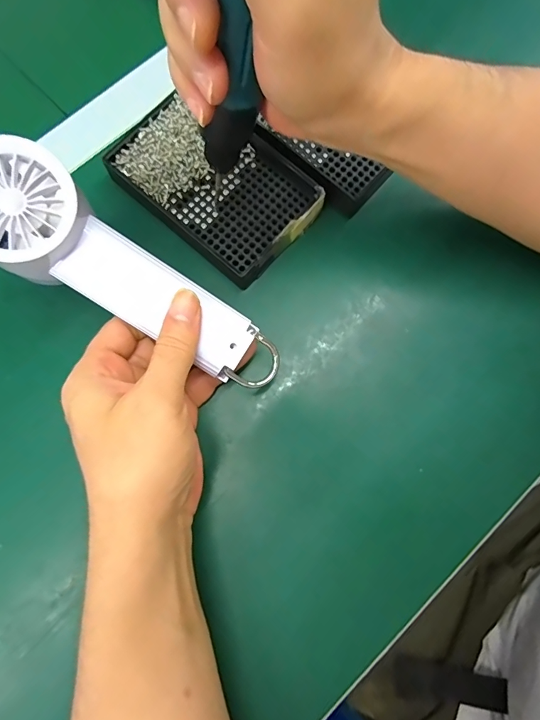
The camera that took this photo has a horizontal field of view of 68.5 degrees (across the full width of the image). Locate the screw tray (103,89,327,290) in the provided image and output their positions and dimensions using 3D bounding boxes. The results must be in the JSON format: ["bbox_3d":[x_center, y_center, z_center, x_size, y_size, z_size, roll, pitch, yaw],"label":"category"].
[{"bbox_3d":[-0.039,-0.129,0.290,0.138,0.019,0.094,41,81,6],"label":"screw tray"}]

